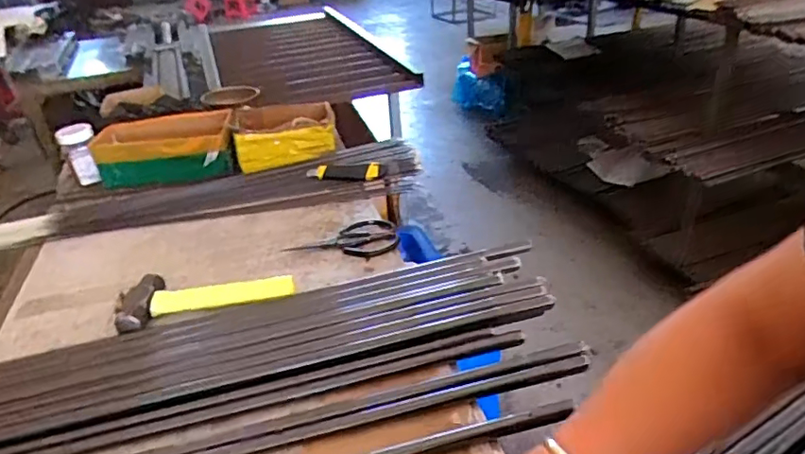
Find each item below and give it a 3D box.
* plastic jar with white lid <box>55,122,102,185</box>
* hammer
[{"bbox_3d":[-0.668,-0.156,1.142,0.068,0.133,0.074,-20,-7,-25],"label":"plastic jar with white lid"},{"bbox_3d":[-0.280,0.093,0.787,0.242,0.029,0.093,-9,31,-9],"label":"hammer"}]

